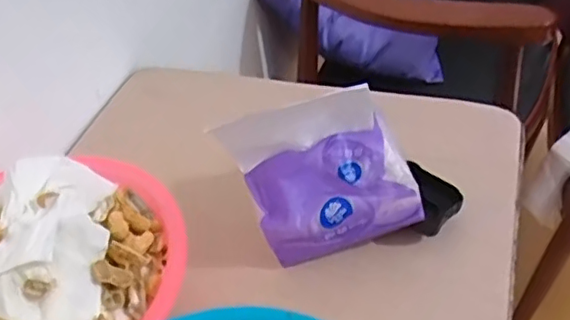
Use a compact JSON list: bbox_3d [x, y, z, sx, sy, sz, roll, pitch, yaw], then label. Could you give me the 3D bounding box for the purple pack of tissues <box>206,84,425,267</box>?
[{"bbox_3d":[0.028,0.012,0.459,0.141,0.133,0.056,-9,45,-2],"label":"purple pack of tissues"}]

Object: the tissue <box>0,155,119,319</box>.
[{"bbox_3d":[-0.161,0.052,0.416,0.069,0.058,0.131,-6,44,1],"label":"tissue"}]

